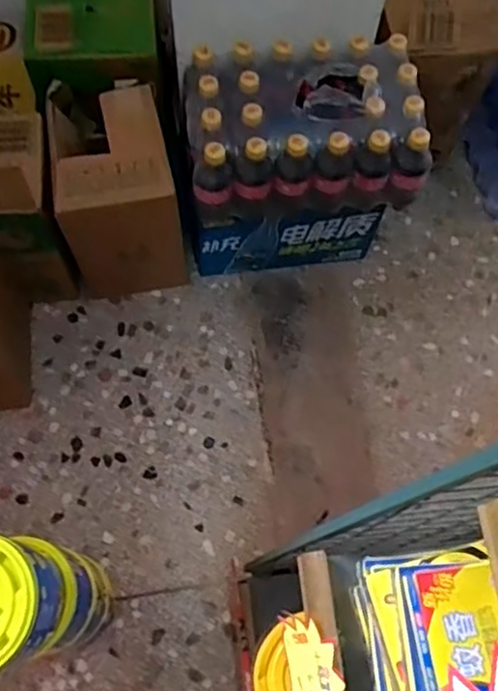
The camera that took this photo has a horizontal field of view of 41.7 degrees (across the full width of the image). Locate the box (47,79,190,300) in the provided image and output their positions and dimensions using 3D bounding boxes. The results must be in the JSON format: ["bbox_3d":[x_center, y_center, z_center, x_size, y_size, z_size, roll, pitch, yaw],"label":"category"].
[{"bbox_3d":[-0.237,-0.275,1.217,0.207,0.336,0.261,-6,69,-4],"label":"box"}]

